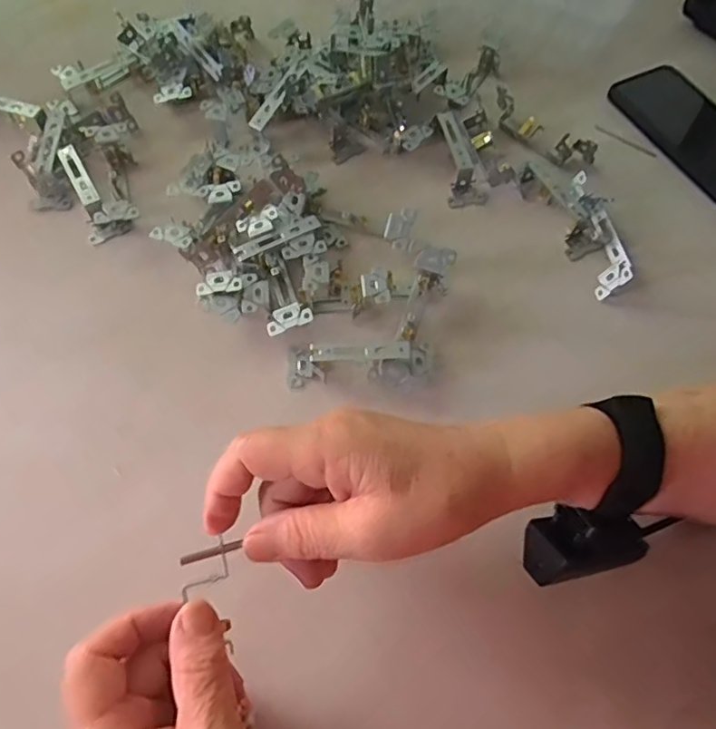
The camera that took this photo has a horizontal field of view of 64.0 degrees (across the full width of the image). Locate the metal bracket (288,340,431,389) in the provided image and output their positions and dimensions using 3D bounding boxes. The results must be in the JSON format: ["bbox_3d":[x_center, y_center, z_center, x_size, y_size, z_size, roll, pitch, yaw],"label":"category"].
[{"bbox_3d":[0.003,-0.002,0.400,0.100,0.025,0.033,-4,64,-5],"label":"metal bracket"}]

